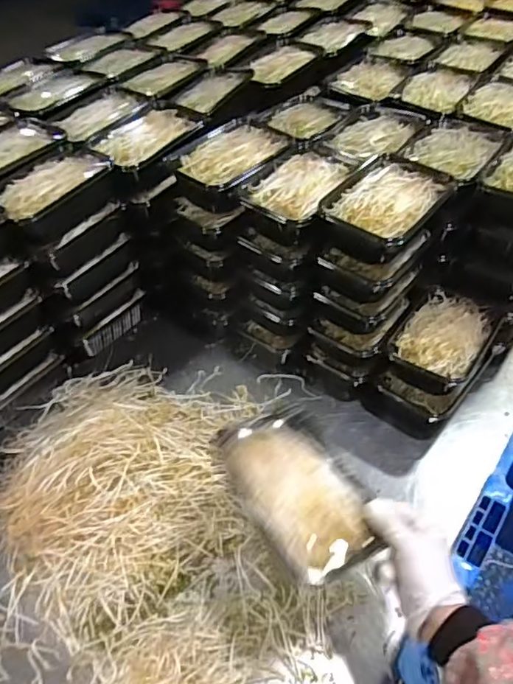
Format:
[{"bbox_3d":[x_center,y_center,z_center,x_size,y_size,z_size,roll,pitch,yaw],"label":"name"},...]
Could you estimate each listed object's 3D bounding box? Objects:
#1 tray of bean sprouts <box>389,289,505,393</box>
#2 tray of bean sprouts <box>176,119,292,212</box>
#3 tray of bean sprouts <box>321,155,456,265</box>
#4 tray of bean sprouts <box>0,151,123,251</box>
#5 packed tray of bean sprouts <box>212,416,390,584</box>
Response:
[{"bbox_3d":[0.281,0.003,0.834,0.127,0.062,0.180,27,53,26],"label":"tray of bean sprouts"},{"bbox_3d":[-0.040,-0.270,0.840,0.143,0.058,0.180,21,50,22],"label":"tray of bean sprouts"},{"bbox_3d":[0.176,-0.178,0.744,0.124,0.061,0.183,33,55,30],"label":"tray of bean sprouts"},{"bbox_3d":[-0.302,-0.218,0.824,0.108,0.068,0.180,33,55,29],"label":"tray of bean sprouts"},{"bbox_3d":[0.042,0.144,0.551,0.112,0.039,0.178,-26,50,-21],"label":"packed tray of bean sprouts"}]

